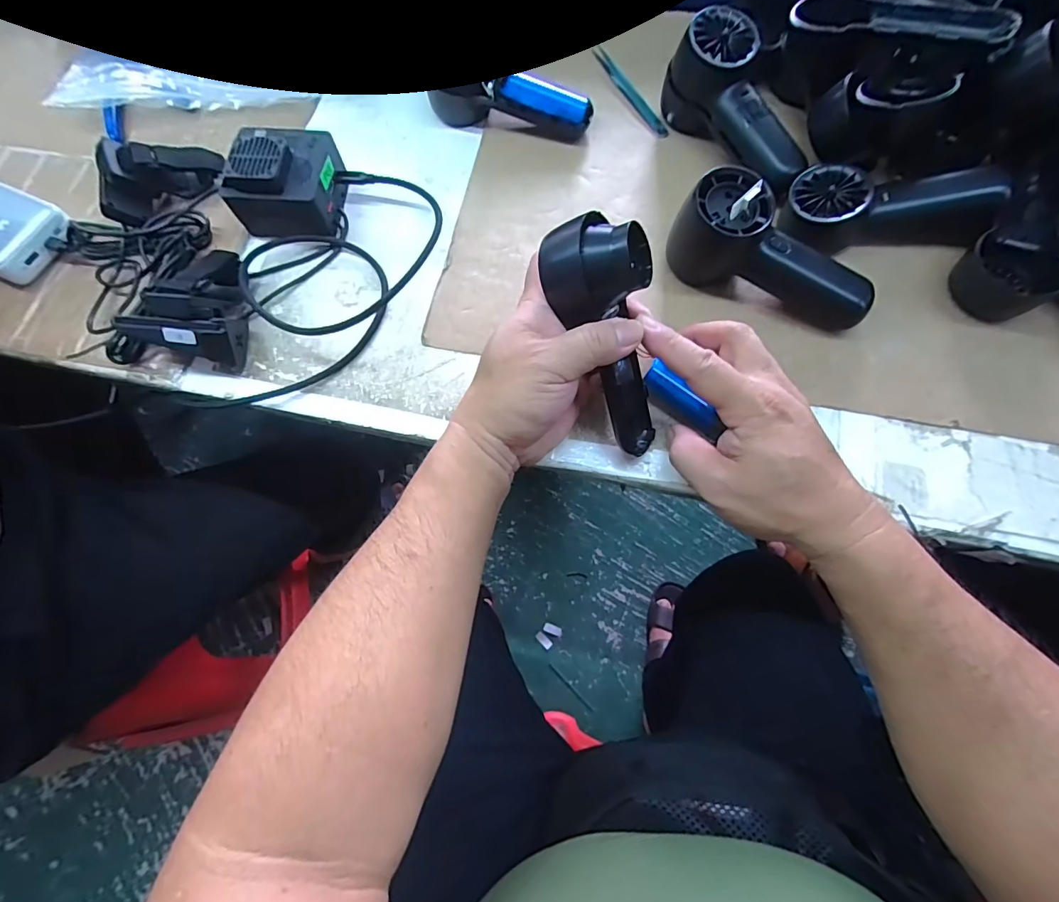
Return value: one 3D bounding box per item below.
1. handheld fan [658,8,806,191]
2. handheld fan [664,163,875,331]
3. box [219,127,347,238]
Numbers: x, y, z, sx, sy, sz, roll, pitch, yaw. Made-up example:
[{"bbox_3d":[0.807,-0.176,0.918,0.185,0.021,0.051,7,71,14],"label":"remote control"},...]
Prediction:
[{"bbox_3d":[0.173,-0.278,0.395,0.053,0.064,0.147,-33,85,-10],"label":"handheld fan"},{"bbox_3d":[0.176,-0.138,0.346,0.148,0.068,0.055,35,75,12],"label":"handheld fan"},{"bbox_3d":[-0.198,-0.221,0.386,0.076,0.055,0.074,7,71,4],"label":"box"}]

